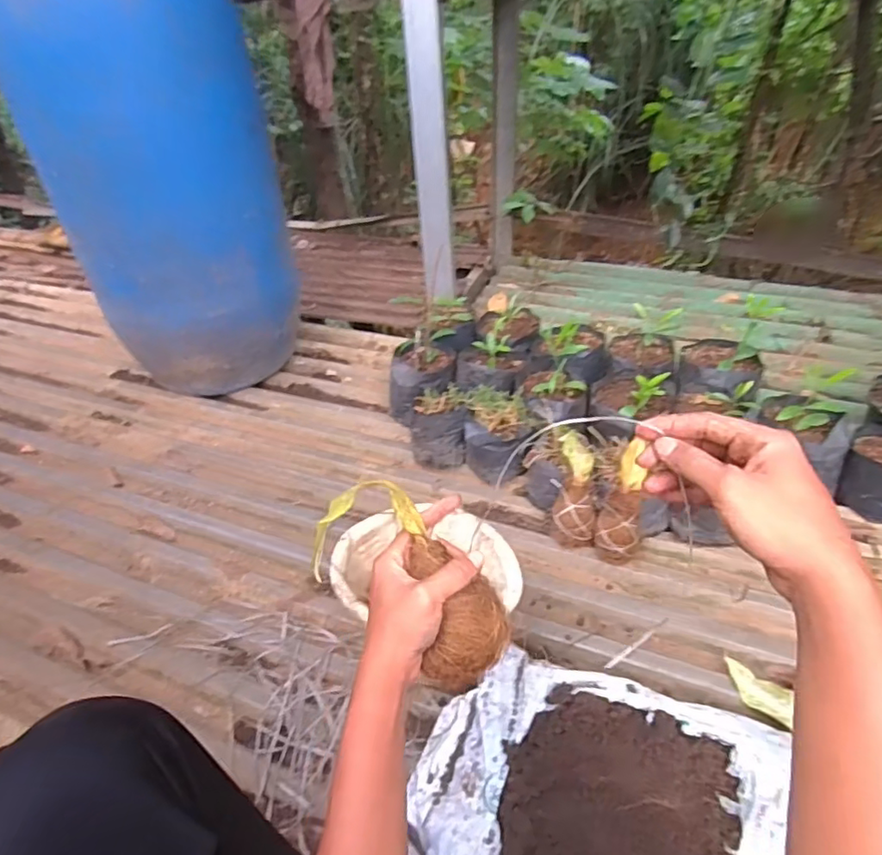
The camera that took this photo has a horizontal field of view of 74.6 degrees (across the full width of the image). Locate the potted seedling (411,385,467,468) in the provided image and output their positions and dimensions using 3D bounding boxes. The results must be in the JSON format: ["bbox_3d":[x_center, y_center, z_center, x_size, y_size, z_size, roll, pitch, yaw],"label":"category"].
[{"bbox_3d":[-0.004,0.014,1.183,0.109,0.143,0.121,-1,42,2],"label":"potted seedling"}]

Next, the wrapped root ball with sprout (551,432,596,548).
[{"bbox_3d":[0.231,0.110,1.003,0.068,0.191,0.061,3,2,6],"label":"wrapped root ball with sprout"}]

